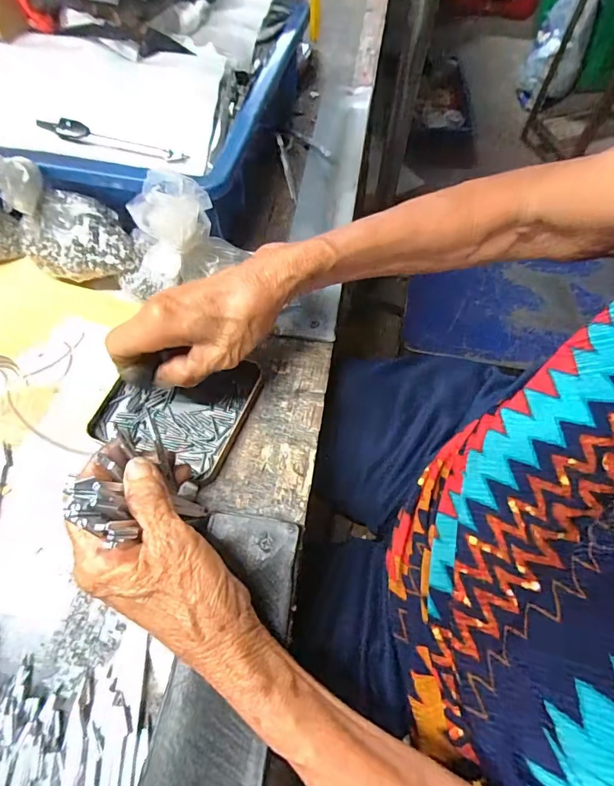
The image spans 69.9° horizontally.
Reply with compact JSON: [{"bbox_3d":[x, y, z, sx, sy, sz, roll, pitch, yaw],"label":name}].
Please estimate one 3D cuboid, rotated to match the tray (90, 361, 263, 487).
[{"bbox_3d":[-0.093,0.005,0.320,0.097,0.007,0.093,22,66,11],"label":"tray"}]

